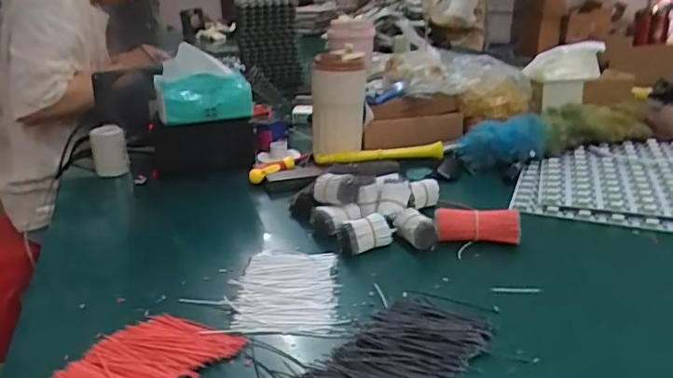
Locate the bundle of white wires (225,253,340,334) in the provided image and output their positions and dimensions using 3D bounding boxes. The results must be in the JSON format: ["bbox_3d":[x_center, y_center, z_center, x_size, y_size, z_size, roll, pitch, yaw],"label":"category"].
[{"bbox_3d":[-0.047,0.092,0.506,0.093,0.009,0.114,-2,21,1],"label":"bundle of white wires"}]

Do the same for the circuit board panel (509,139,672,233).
[{"bbox_3d":[0.399,-0.017,0.753,0.267,0.027,0.296,7,23,22],"label":"circuit board panel"}]

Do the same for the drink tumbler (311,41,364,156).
[{"bbox_3d":[0.005,-0.137,0.841,0.082,0.145,0.094,0,21,6],"label":"drink tumbler"}]

